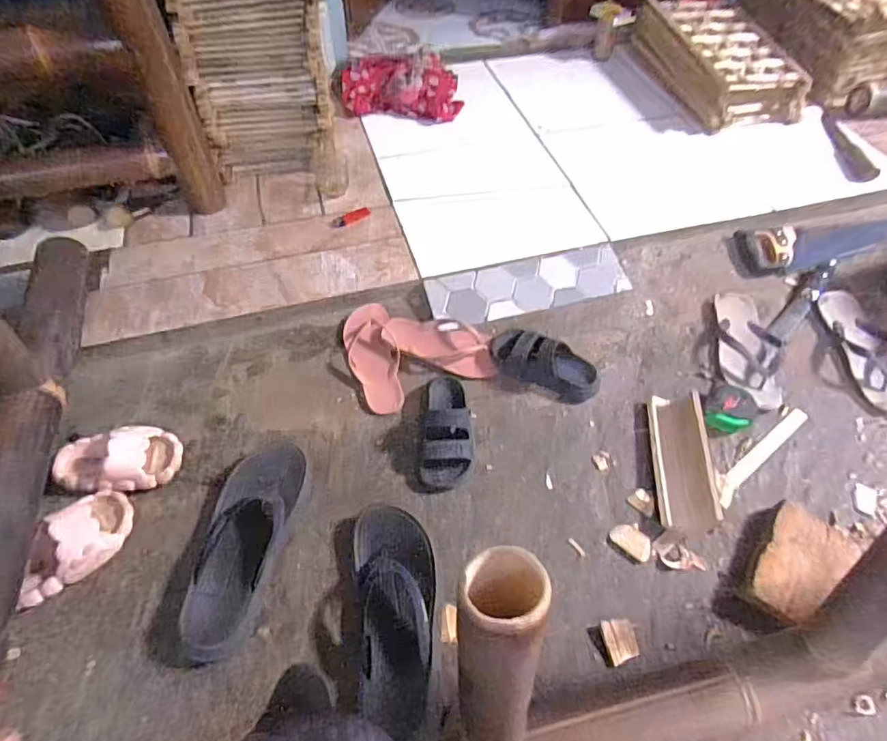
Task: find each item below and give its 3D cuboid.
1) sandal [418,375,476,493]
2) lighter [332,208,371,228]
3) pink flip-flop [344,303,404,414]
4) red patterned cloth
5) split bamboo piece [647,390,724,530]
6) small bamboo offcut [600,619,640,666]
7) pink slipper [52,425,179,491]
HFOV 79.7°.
[{"bbox_3d":[0.009,0.092,0.851,0.081,0.058,0.197,3,54,1],"label":"sandal"},{"bbox_3d":[-0.193,-0.322,1.116,0.084,0.015,0.031,-24,58,-18],"label":"lighter"},{"bbox_3d":[-0.123,-0.027,0.954,0.088,0.026,0.224,-15,56,-12],"label":"pink flip-flop"},{"bbox_3d":[-0.115,-0.751,1.389,0.317,0.049,0.270,1,54,-1],"label":"red patterned cloth"},{"bbox_3d":[0.382,0.138,0.853,0.080,0.055,0.234,5,54,1],"label":"split bamboo piece"},{"bbox_3d":[0.237,0.365,0.715,0.043,0.017,0.053,-5,54,-5],"label":"small bamboo offcut"},{"bbox_3d":[-0.494,0.140,0.814,0.170,0.056,0.099,-8,55,-8],"label":"pink slipper"}]

